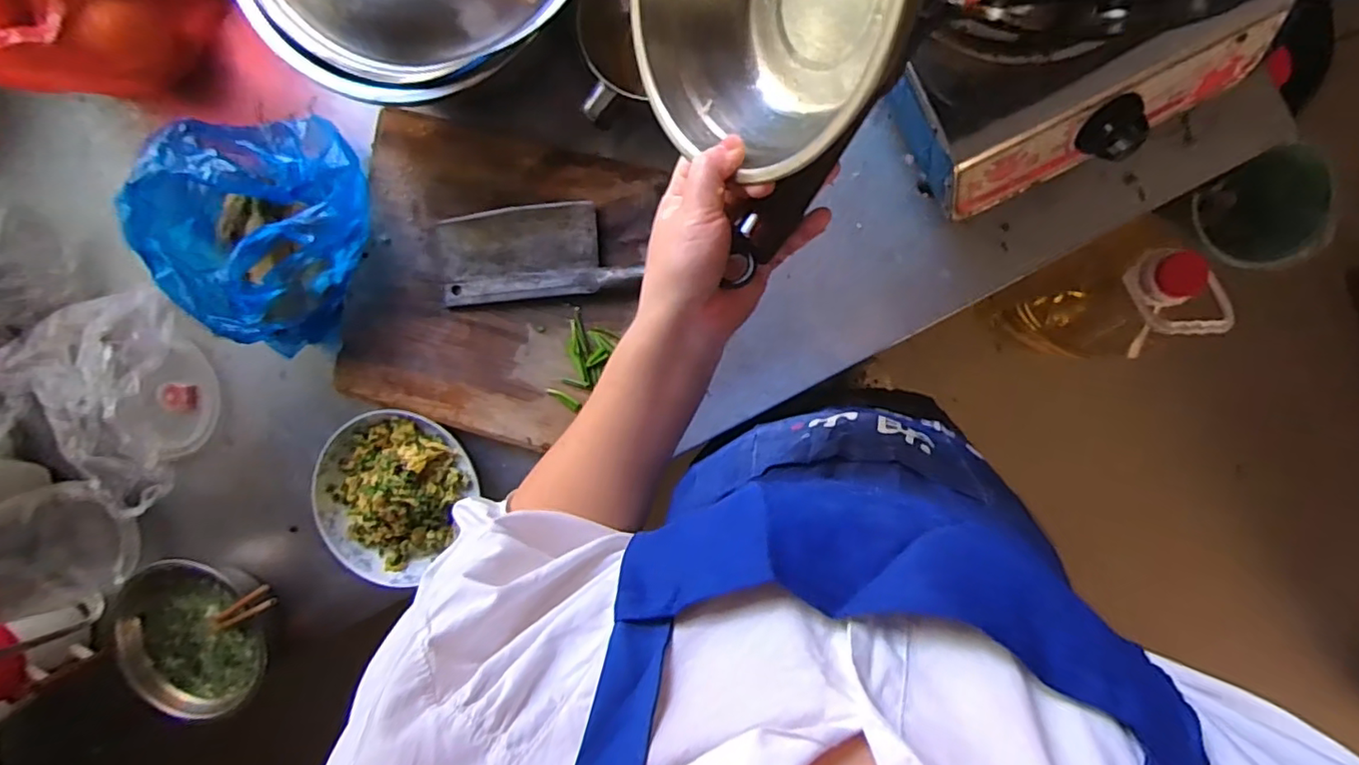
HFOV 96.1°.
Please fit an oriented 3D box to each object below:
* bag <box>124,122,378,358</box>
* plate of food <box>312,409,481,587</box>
[{"bbox_3d":[-0.420,-0.155,0.606,0.167,0.119,0.236,17,97,5],"label":"bag"},{"bbox_3d":[-0.318,0.128,0.679,0.185,0.040,0.194,31,98,3],"label":"plate of food"}]

